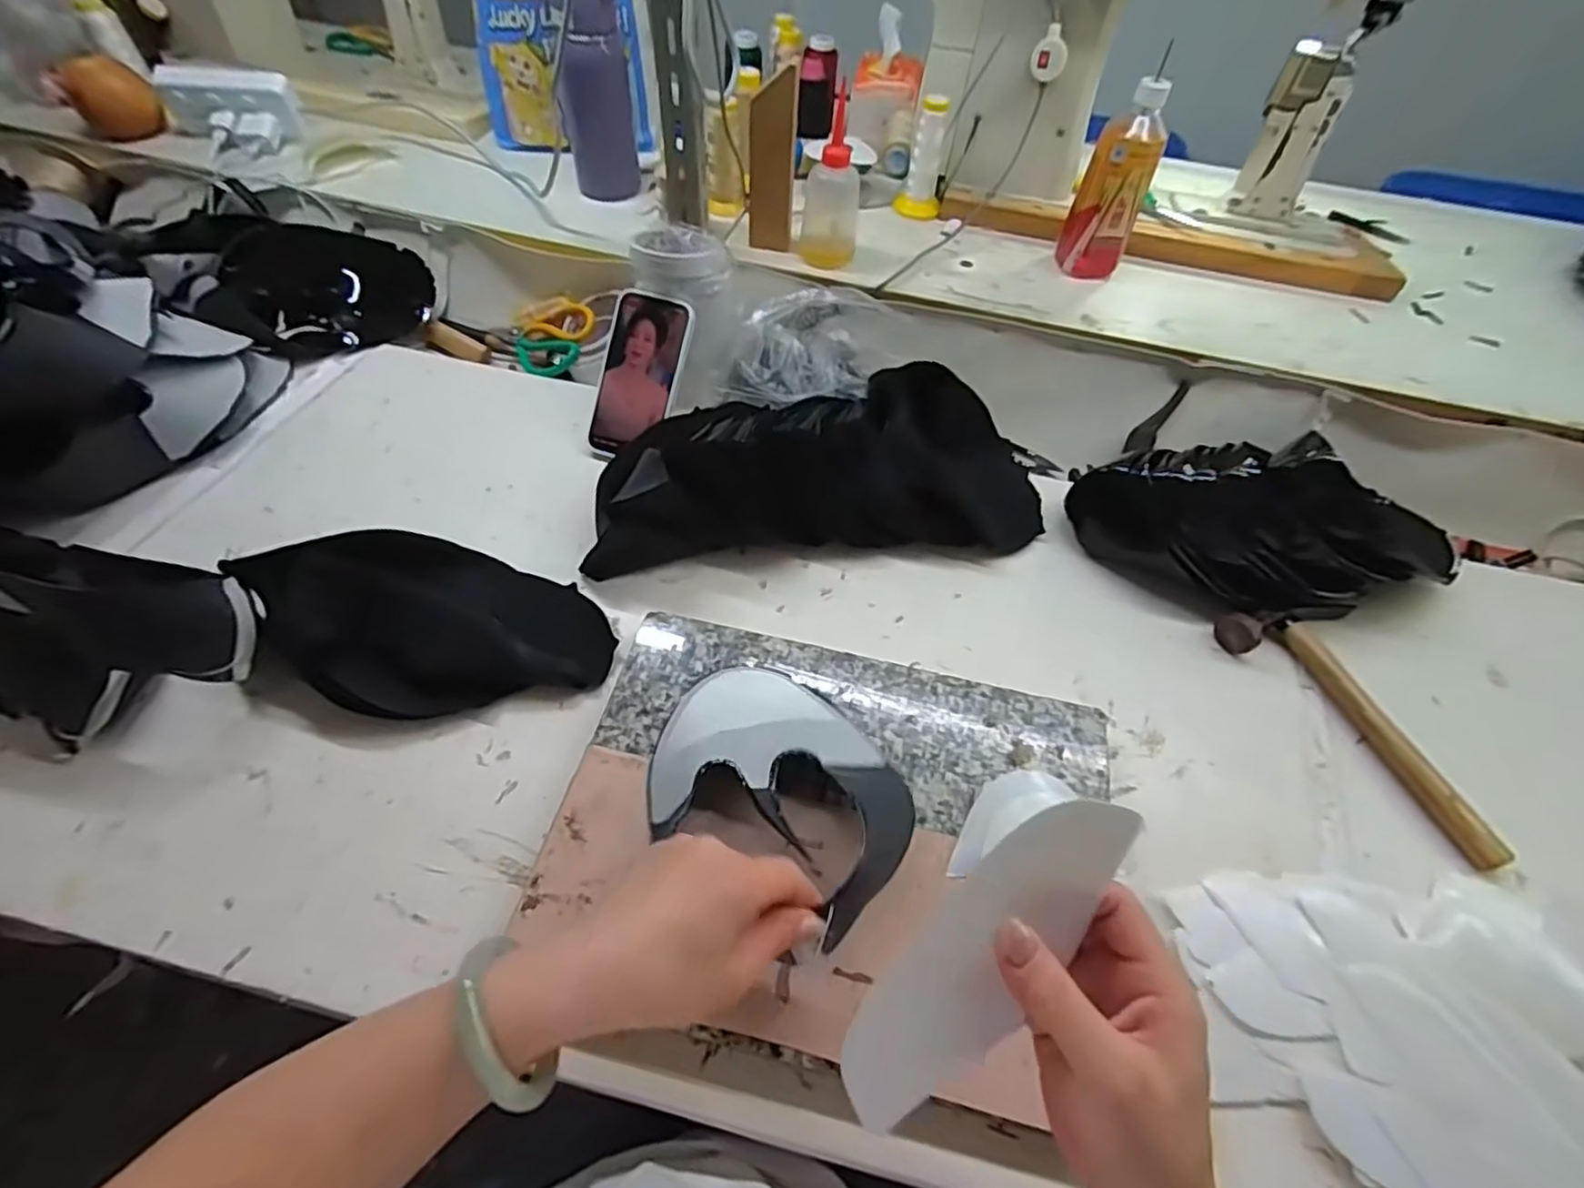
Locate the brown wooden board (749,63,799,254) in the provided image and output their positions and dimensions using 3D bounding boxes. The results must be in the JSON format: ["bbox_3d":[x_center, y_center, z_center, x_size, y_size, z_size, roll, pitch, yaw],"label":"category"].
[{"bbox_3d":[-0.020,-0.453,0.716,0.040,0.163,0.026,17,54,7],"label":"brown wooden board"}]

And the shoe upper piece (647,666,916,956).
[{"bbox_3d":[-0.013,0.125,0.458,0.179,0.053,0.165,25,56,13],"label":"shoe upper piece"}]

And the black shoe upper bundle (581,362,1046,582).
[{"bbox_3d":[0.036,-0.127,0.645,0.426,0.112,0.171,-2,54,-7],"label":"black shoe upper bundle"}]

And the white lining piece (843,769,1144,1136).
[{"bbox_3d":[0.078,0.148,0.275,0.061,0.010,0.155,29,93,3],"label":"white lining piece"}]

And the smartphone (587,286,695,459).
[{"bbox_3d":[-0.155,-0.220,0.684,0.081,0.009,0.164,17,97,6],"label":"smartphone"}]

